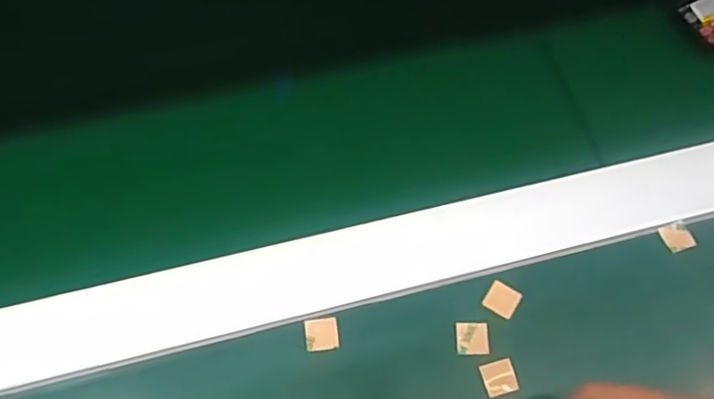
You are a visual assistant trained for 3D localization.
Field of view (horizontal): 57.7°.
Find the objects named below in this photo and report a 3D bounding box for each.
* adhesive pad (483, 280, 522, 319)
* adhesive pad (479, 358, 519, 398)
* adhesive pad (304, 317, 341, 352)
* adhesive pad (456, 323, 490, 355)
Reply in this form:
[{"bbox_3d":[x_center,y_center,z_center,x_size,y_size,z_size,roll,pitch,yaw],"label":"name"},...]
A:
[{"bbox_3d":[0.073,0.050,0.323,0.015,0.004,0.016,32,68,12],"label":"adhesive pad"},{"bbox_3d":[0.068,0.085,0.309,0.016,0.004,0.016,-12,66,-8],"label":"adhesive pad"},{"bbox_3d":[-0.017,0.065,0.314,0.016,0.004,0.016,-8,66,-7],"label":"adhesive pad"},{"bbox_3d":[0.057,0.067,0.315,0.015,0.004,0.015,-1,65,-3],"label":"adhesive pad"}]

